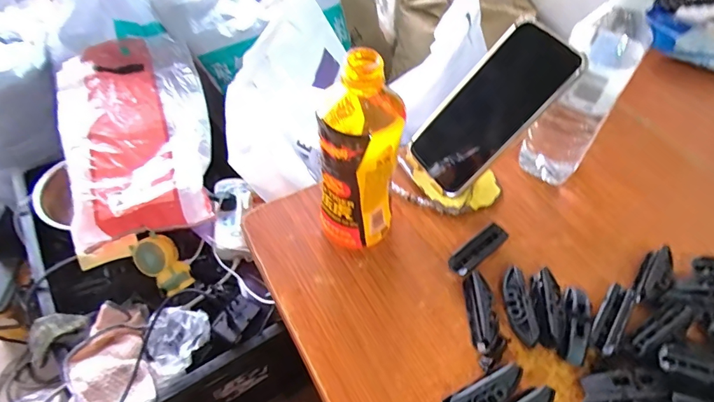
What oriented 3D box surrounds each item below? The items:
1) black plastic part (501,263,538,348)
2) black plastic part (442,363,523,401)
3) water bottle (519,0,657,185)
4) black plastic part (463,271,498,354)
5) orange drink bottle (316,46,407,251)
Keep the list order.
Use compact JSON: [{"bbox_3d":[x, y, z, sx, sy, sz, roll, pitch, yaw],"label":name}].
[{"bbox_3d":[0.139,0.090,0.381,0.021,0.017,0.070,2,51,1],"label":"black plastic part"},{"bbox_3d":[0.098,0.149,0.334,0.071,0.021,0.020,-20,55,-16],"label":"black plastic part"},{"bbox_3d":[0.219,-0.107,0.421,0.063,0.207,0.064,27,55,19],"label":"water bottle"},{"bbox_3d":[0.108,0.094,0.377,0.020,0.019,0.065,0,51,-1],"label":"black plastic part"},{"bbox_3d":[0.002,-0.037,0.381,0.065,0.187,0.075,2,51,1],"label":"orange drink bottle"}]

